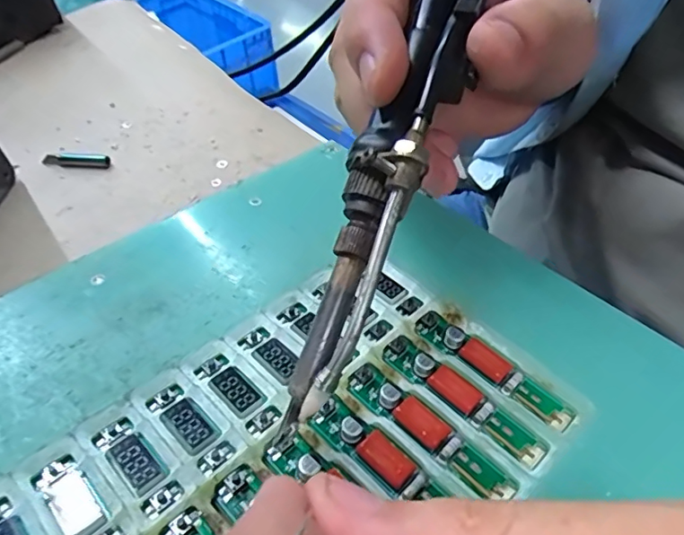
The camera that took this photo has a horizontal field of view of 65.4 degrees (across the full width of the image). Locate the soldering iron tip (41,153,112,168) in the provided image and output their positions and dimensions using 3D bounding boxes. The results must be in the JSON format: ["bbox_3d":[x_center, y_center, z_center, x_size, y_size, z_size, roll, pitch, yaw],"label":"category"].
[{"bbox_3d":[-0.148,-0.060,0.296,0.041,0.004,0.007,5,49,9],"label":"soldering iron tip"}]

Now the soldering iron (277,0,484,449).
[{"bbox_3d":[0.019,-0.046,0.153,0.023,0.016,0.183,16,79,18],"label":"soldering iron"}]

